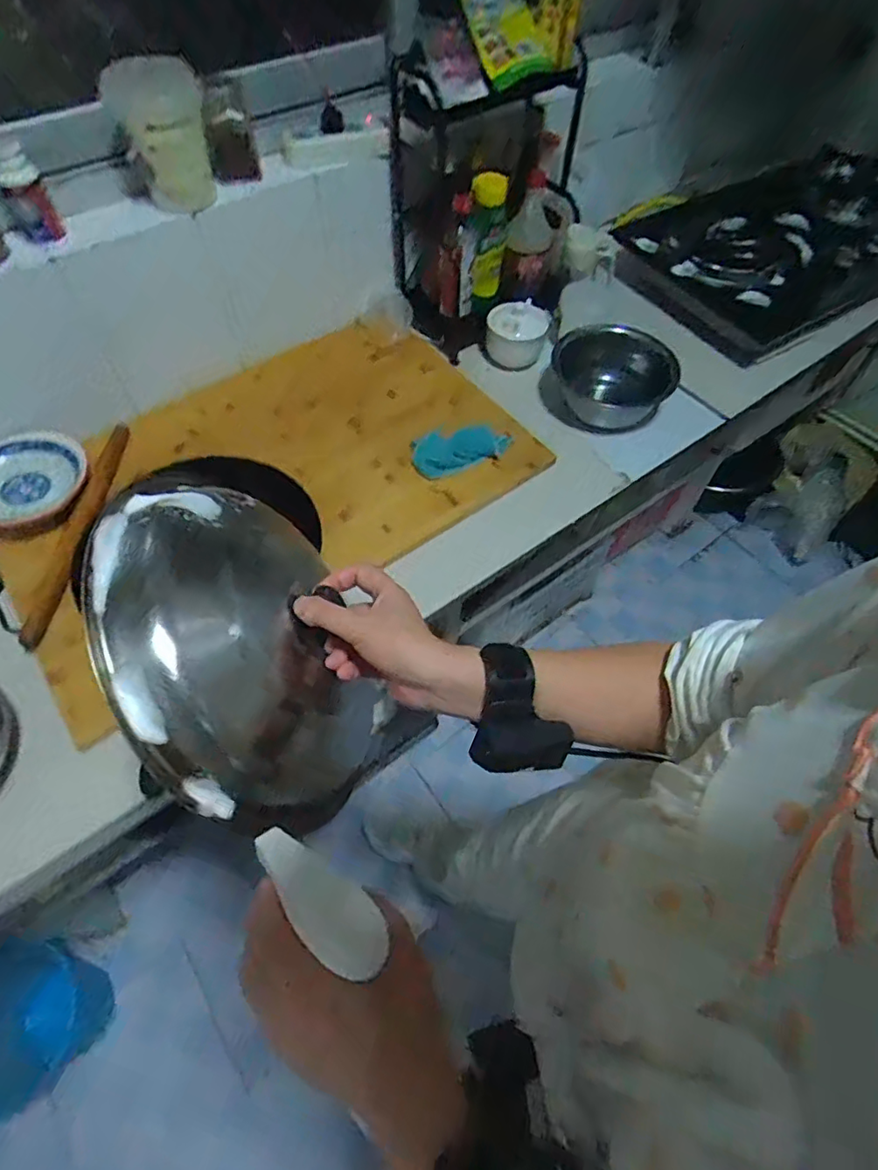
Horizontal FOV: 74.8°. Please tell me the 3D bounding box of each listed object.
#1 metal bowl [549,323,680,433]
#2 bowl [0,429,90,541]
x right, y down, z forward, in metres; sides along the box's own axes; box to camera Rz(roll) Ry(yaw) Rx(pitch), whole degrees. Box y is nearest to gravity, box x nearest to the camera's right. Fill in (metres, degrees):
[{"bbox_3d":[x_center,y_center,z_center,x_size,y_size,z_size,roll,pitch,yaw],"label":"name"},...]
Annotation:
[{"bbox_3d":[0.300,-0.375,1.013,0.196,0.101,0.196,0,58,0],"label":"metal bowl"},{"bbox_3d":[-0.620,-0.149,0.859,0.140,0.048,0.174,24,68,-7],"label":"bowl"}]

